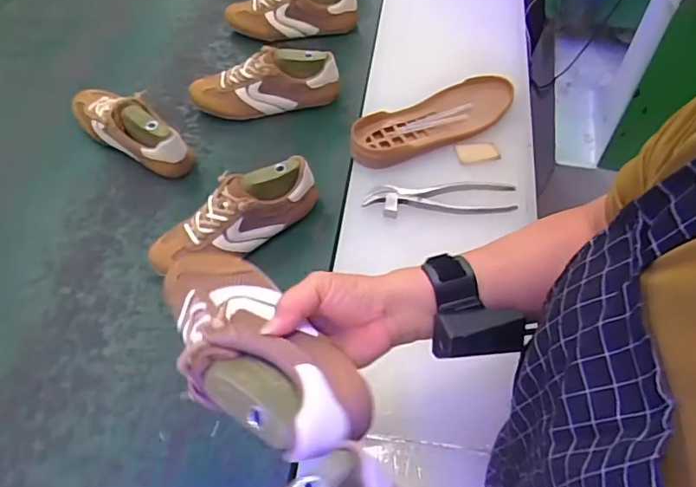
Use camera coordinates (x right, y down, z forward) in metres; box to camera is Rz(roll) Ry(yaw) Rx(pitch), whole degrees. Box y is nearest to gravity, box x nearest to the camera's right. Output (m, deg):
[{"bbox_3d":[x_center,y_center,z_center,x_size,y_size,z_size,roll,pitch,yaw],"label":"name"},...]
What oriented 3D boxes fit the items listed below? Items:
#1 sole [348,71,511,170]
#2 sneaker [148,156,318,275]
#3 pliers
[{"bbox_3d":[0.126,-0.176,0.774,0.251,0.034,0.091,-25,60,-21],"label":"sole"},{"bbox_3d":[-0.153,-0.033,0.722,0.233,0.092,0.078,-33,60,-18],"label":"sneaker"},{"bbox_3d":[0.120,-0.060,0.706,0.193,0.012,0.054,2,54,-3],"label":"pliers"}]

